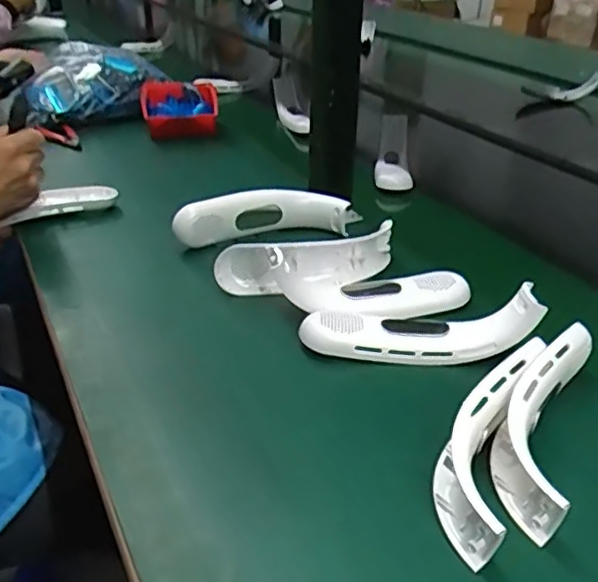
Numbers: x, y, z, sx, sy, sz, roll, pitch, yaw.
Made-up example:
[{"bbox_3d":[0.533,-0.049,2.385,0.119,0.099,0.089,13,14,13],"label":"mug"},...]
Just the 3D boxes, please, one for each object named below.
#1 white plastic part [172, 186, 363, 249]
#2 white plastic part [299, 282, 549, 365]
[{"bbox_3d":[-0.033,-0.084,0.736,0.226,0.064,0.037,-8,32,-14],"label":"white plastic part"},{"bbox_3d":[0.100,0.031,0.544,0.191,0.064,0.042,2,31,3],"label":"white plastic part"}]

